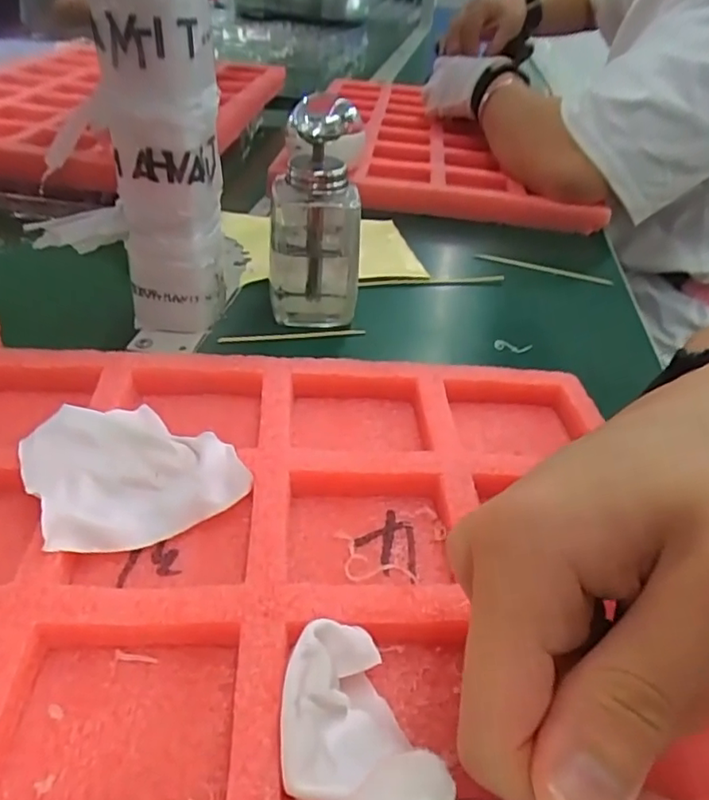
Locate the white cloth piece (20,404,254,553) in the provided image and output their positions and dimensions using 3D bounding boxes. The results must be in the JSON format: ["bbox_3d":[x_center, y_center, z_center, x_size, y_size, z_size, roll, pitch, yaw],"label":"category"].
[{"bbox_3d":[-0.094,0.025,0.252,0.077,0.014,0.076,-15,43,-25],"label":"white cloth piece"}]

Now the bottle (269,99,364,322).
[{"bbox_3d":[-0.026,-0.119,0.397,0.061,0.131,0.057,1,38,-7],"label":"bottle"}]

